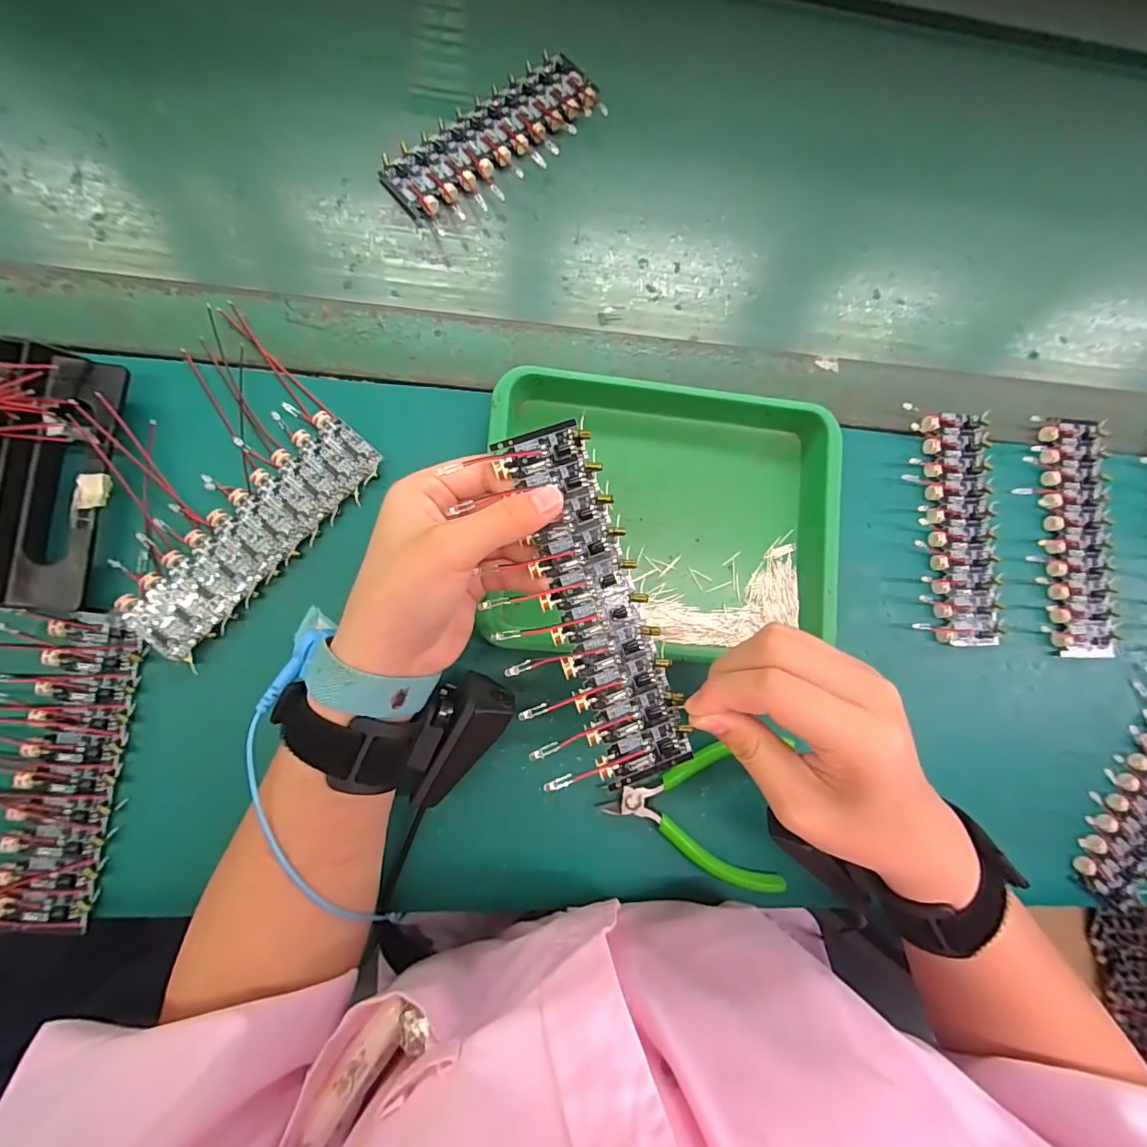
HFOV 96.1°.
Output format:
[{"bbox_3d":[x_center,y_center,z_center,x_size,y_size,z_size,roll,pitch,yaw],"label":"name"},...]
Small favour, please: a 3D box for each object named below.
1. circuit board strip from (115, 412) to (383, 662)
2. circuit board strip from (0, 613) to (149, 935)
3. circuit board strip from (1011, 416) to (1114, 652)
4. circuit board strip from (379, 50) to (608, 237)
[{"bbox_3d":[-0.178,-0.024,0.290,0.048,0.010,0.154,43,81,0],"label":"circuit board strip"},{"bbox_3d":[-0.265,0.104,0.272,0.046,0.009,0.161,8,83,-6],"label":"circuit board strip"},{"bbox_3d":[0.339,-0.027,0.352,0.067,0.009,0.164,3,83,-6],"label":"circuit board strip"},{"bbox_3d":[-0.051,-0.295,0.350,0.159,0.009,0.064,-41,90,-9],"label":"circuit board strip"}]

